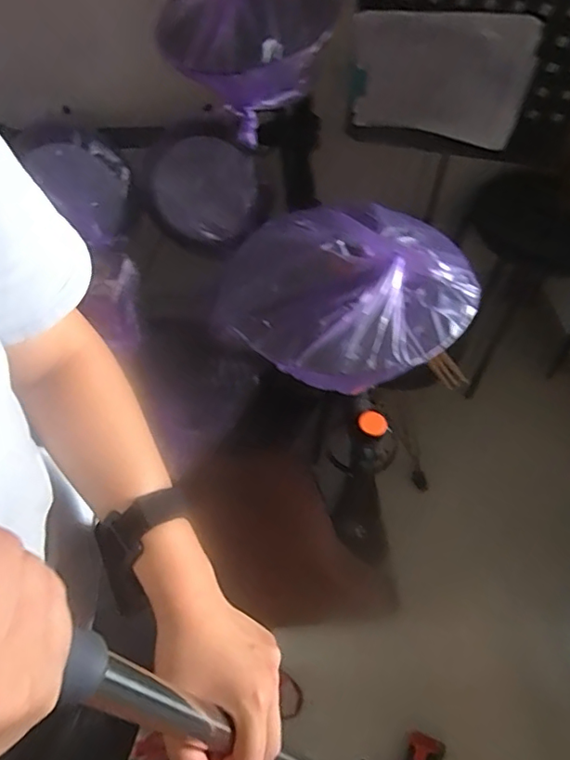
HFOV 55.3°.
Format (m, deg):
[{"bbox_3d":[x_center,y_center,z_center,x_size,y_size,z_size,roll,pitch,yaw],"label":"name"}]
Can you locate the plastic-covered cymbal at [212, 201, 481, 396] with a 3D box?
[{"bbox_3d":[0.073,-0.124,0.642,0.281,0.091,0.272,-1,57,2],"label":"plastic-covered cymbal"}]

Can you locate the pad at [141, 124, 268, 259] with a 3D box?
[{"bbox_3d":[-0.150,-0.353,1.019,0.230,0.212,0.038,25,16,3],"label":"pad"}]

